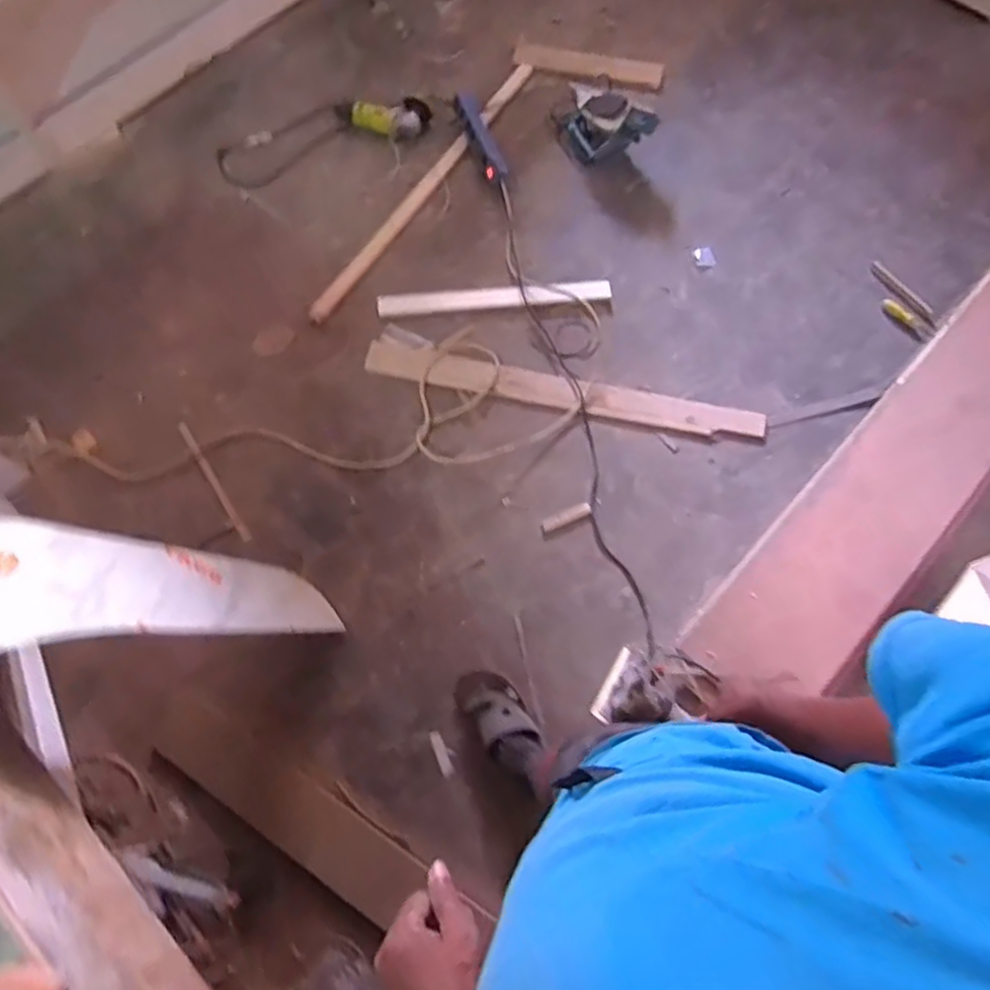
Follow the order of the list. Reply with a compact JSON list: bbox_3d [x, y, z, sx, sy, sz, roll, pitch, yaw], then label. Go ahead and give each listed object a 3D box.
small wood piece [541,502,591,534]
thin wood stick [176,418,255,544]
[{"bbox_3d":[0.164,0.050,1.551,0.117,0.009,0.029,-24,71,-8],"label":"small wood piece"},{"bbox_3d":[-0.660,-0.038,1.588,0.021,0.011,0.361,-33,73,-11],"label":"thin wood stick"}]

